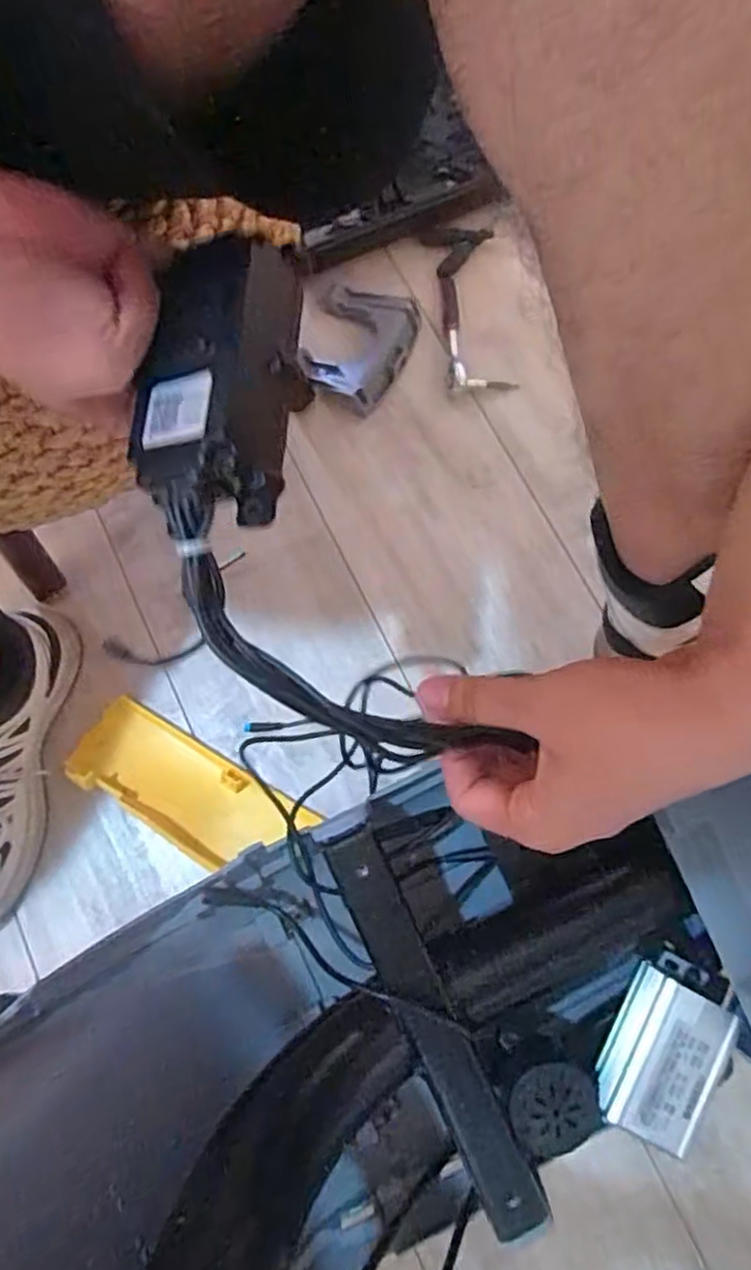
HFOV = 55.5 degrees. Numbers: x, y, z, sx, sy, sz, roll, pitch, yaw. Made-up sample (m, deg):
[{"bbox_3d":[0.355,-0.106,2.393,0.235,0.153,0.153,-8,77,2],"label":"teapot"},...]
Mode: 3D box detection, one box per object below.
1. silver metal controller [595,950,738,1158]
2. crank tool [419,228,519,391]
[{"bbox_3d":[0.164,0.232,0.402,0.052,0.025,0.092,27,77,7],"label":"silver metal controller"},{"bbox_3d":[0.098,-0.354,0.763,0.071,0.023,0.205,-8,76,-2],"label":"crank tool"}]

